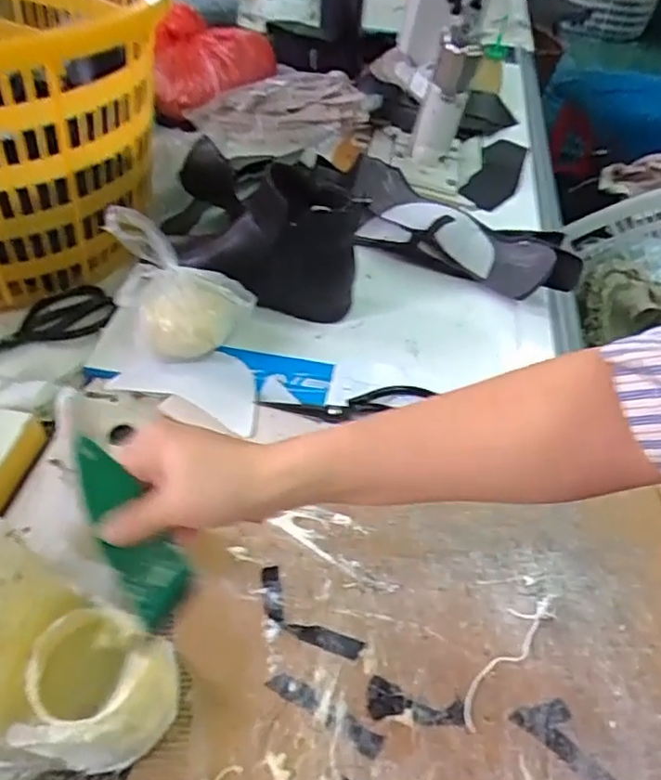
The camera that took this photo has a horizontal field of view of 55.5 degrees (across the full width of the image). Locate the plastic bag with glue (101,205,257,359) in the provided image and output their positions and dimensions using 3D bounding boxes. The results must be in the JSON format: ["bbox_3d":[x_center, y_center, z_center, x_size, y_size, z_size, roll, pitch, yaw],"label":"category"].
[{"bbox_3d":[-0.144,-0.099,0.623,0.128,0.140,0.088,-15,48,-16],"label":"plastic bag with glue"}]

